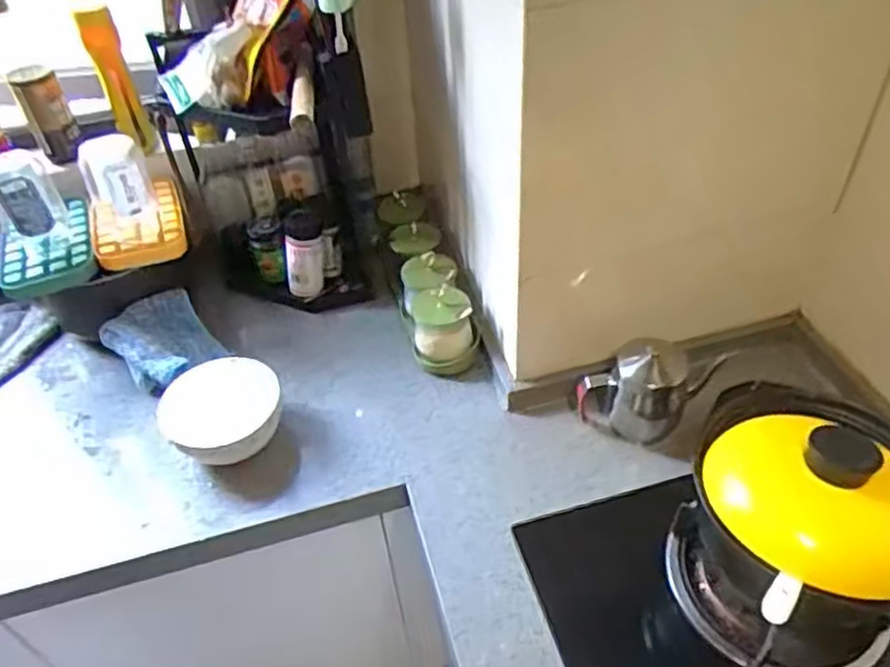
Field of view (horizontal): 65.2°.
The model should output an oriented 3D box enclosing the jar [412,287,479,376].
[{"bbox_3d":[-0.003,-0.008,0.968,0.092,0.095,0.084,-7,44,-3],"label":"jar"}]

